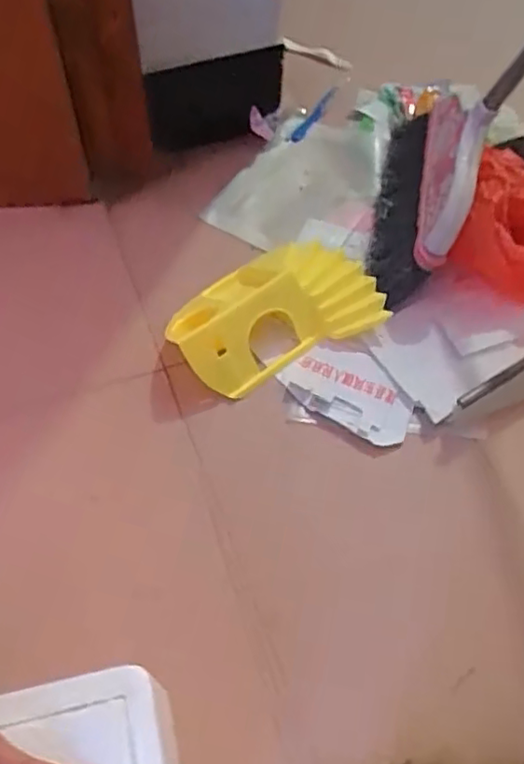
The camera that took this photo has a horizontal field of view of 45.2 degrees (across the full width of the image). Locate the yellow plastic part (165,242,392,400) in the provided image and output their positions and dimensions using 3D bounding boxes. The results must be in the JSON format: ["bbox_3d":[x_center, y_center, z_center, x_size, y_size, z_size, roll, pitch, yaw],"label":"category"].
[{"bbox_3d":[0.010,-0.090,0.715,0.235,0.056,0.146,-28,65,-17],"label":"yellow plastic part"}]

